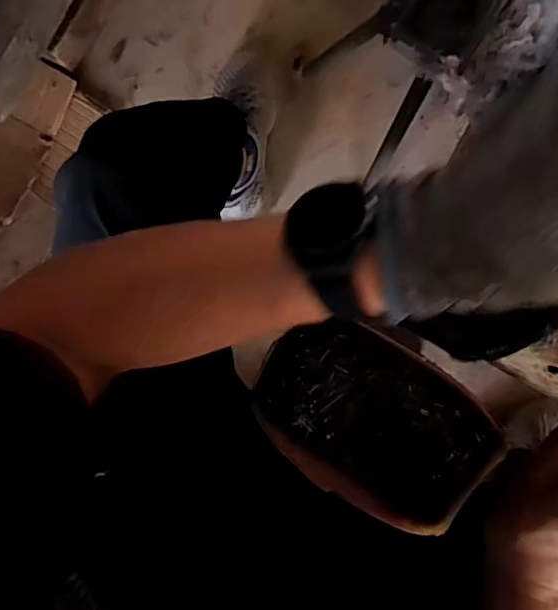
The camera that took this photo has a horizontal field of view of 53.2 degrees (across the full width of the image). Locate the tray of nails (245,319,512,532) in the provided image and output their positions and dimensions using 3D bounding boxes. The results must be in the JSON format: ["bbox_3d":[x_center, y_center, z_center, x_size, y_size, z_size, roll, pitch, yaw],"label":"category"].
[{"bbox_3d":[0.082,0.101,0.493,0.201,0.043,0.134,32,88,6],"label":"tray of nails"}]

